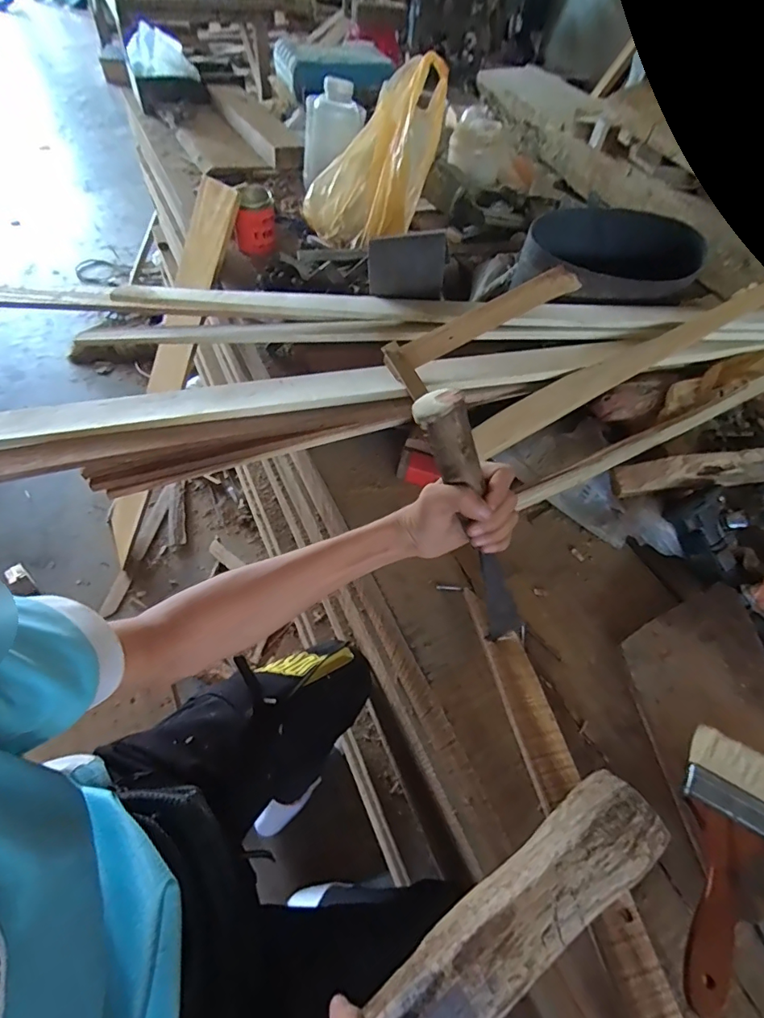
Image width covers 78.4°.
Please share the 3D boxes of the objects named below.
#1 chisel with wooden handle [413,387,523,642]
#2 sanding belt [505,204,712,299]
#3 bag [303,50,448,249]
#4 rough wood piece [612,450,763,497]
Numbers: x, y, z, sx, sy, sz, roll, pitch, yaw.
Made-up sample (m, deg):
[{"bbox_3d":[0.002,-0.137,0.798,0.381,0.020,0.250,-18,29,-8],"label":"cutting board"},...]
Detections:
[{"bbox_3d":[0.080,0.024,0.387,0.036,0.265,0.035,8,49,34],"label":"chisel with wooden handle"},{"bbox_3d":[0.319,-0.360,0.666,0.218,0.074,0.157,-3,54,-8],"label":"sanding belt"},{"bbox_3d":[-0.012,-0.634,0.847,0.200,0.316,0.090,24,18,17],"label":"bag"},{"bbox_3d":[0.374,-0.044,0.525,0.213,0.019,0.039,-6,93,7],"label":"rough wood piece"}]

